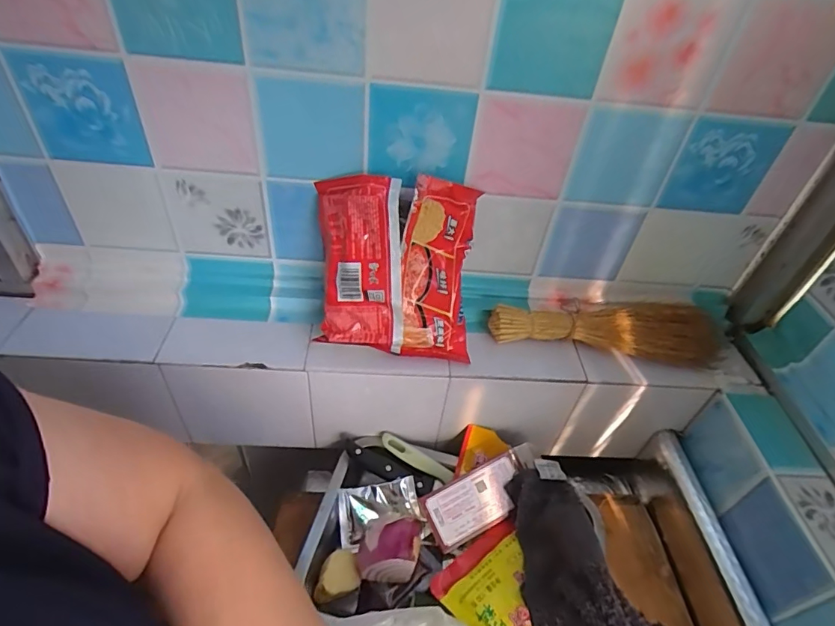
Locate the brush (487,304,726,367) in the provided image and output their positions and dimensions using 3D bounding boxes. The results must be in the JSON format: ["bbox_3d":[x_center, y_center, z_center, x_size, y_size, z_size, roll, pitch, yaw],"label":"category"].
[{"bbox_3d":[0.218,0.014,0.541,0.266,0.041,0.071,8,41,0],"label":"brush"}]

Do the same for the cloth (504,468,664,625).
[{"bbox_3d":[0.136,0.230,0.420,0.091,0.064,0.205,-10,44,-18],"label":"cloth"}]

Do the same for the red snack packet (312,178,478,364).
[{"bbox_3d":[-0.021,-0.041,0.474,0.156,0.181,0.053,2,15,-8],"label":"red snack packet"}]

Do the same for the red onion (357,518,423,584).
[{"bbox_3d":[-0.026,0.234,0.467,0.066,0.040,0.061,11,41,4],"label":"red onion"}]

